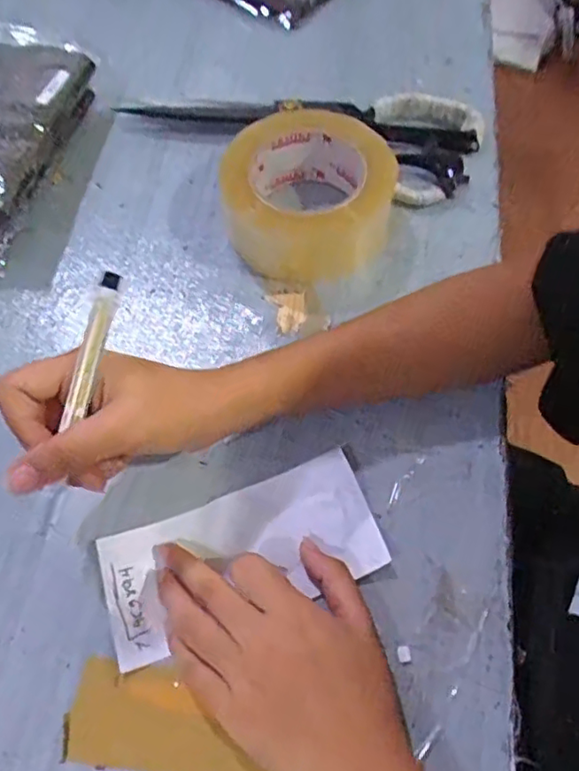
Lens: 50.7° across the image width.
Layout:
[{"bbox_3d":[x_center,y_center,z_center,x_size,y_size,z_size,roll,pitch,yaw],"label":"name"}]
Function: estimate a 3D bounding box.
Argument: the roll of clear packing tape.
[{"bbox_3d":[0.017,-0.138,0.433,0.105,0.061,0.112,0,62,1],"label":"roll of clear packing tape"}]

